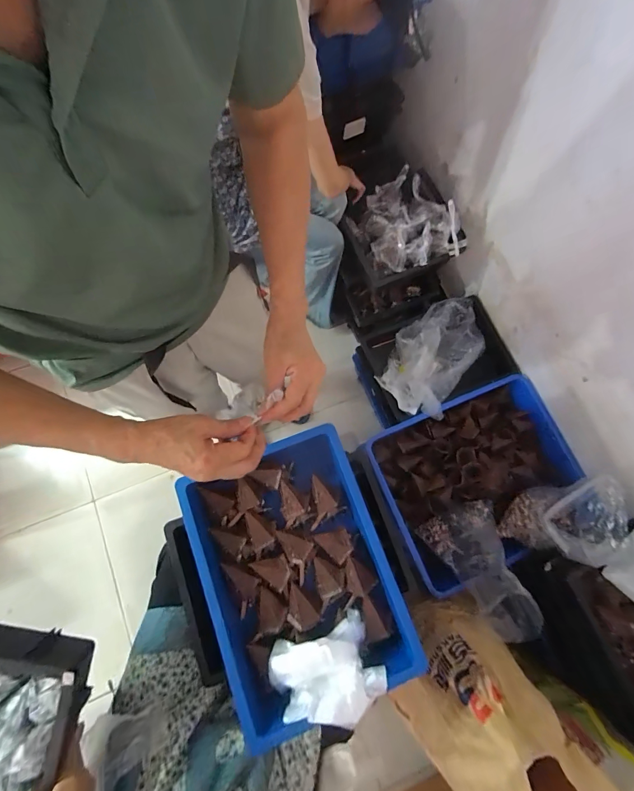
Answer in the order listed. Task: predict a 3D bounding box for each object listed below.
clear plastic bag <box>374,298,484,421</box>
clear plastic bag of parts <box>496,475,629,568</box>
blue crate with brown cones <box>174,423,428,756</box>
[{"bbox_3d":[0.380,-0.136,1.126,0.251,0.086,0.434,34,79,7],"label":"clear plastic bag"},{"bbox_3d":[0.616,0.305,0.876,0.166,0.229,0.194,10,77,2],"label":"clear plastic bag of parts"},{"bbox_3d":[-0.035,0.320,0.647,0.307,0.130,0.433,-20,78,-5],"label":"blue crate with brown cones"}]

